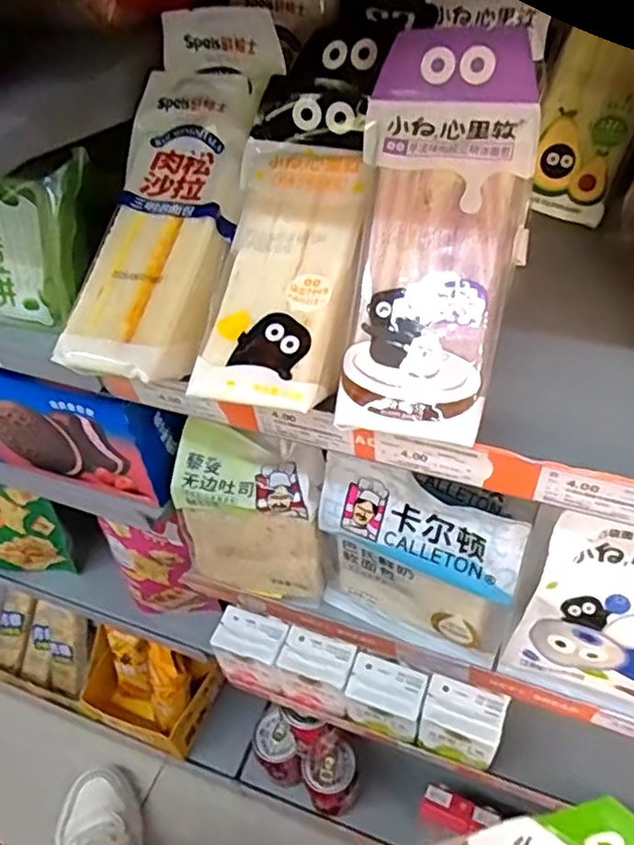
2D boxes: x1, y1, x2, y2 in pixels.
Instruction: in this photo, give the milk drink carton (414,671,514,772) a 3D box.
[{"bbox_3d":[0.125,0.262,0.564,0.066,0.067,0.051,16,50,18],"label":"milk drink carton"}]

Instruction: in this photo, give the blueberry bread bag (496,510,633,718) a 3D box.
[{"bbox_3d":[0.182,0.115,0.380,0.113,0.146,0.040,14,50,17],"label":"blueberry bread bag"}]

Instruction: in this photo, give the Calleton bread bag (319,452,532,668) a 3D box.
[{"bbox_3d":[0.065,0.098,0.435,0.130,0.147,0.035,20,52,22],"label":"Calleton bread bag"}]

